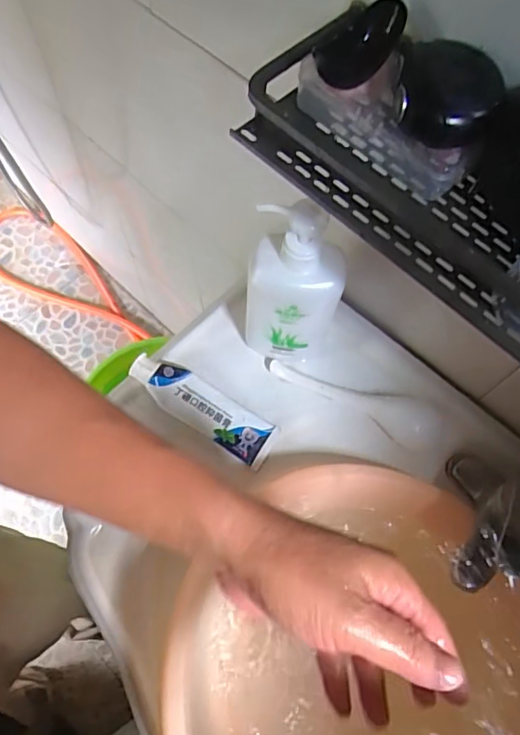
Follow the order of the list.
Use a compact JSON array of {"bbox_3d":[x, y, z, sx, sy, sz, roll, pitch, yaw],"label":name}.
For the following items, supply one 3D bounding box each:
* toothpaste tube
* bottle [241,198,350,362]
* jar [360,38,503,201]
[{"bbox_3d":[-0.064,0.042,0.565,0.170,0.030,0.054,30,71,10],"label":"toothpaste tube"},{"bbox_3d":[0.032,-0.068,0.505,0.092,0.229,0.053,-2,69,-3],"label":"bottle"},{"bbox_3d":[0.105,-0.152,0.320,0.063,0.064,0.059,1,69,-2],"label":"jar"}]

